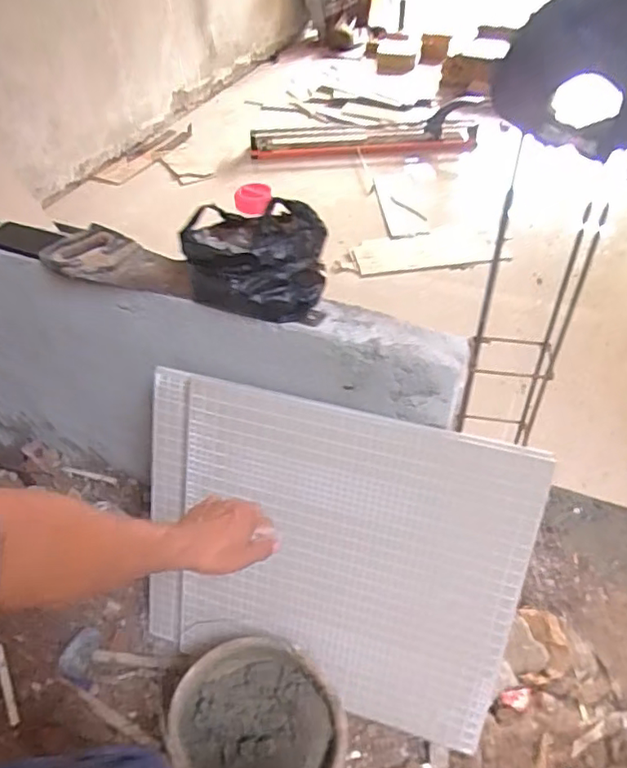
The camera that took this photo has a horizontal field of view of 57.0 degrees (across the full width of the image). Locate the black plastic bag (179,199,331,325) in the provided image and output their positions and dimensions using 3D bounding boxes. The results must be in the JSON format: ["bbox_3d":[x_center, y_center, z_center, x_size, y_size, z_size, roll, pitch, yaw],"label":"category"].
[{"bbox_3d":[-0.094,-0.194,0.910,0.214,0.135,0.133,3,45,5],"label":"black plastic bag"}]

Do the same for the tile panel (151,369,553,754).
[{"bbox_3d":[0.003,0.316,1.043,0.675,0.587,0.035,13,22,17],"label":"tile panel"}]

